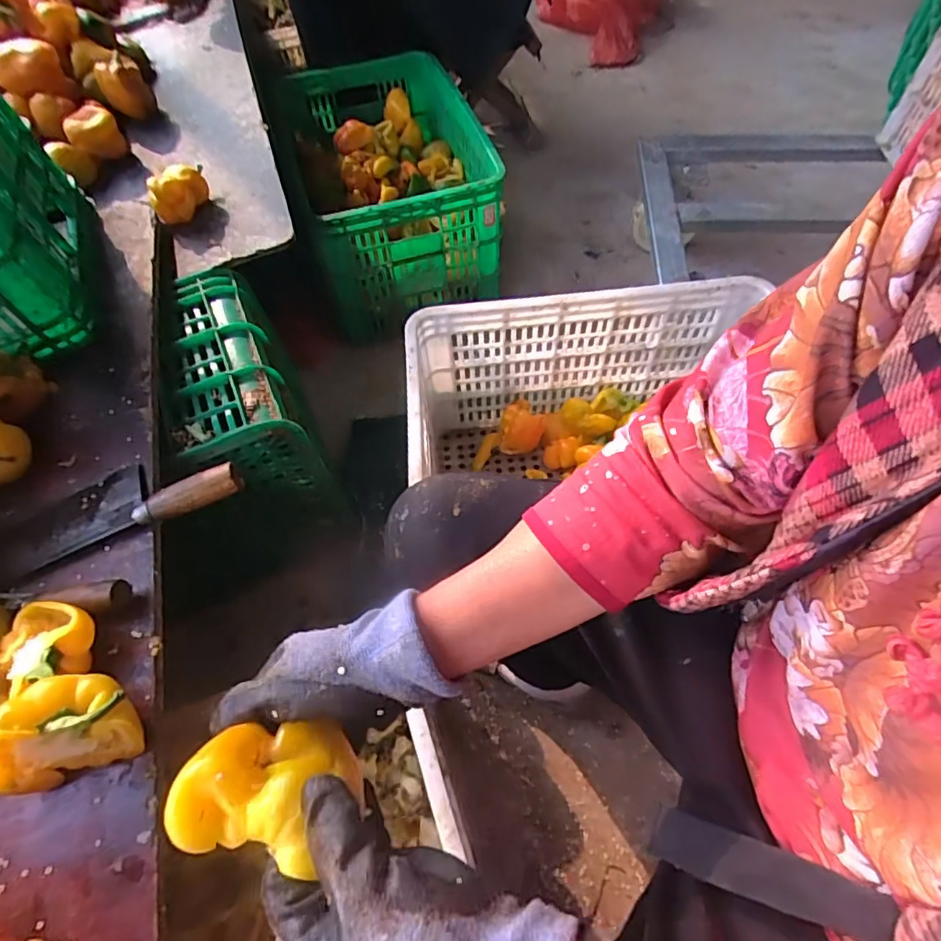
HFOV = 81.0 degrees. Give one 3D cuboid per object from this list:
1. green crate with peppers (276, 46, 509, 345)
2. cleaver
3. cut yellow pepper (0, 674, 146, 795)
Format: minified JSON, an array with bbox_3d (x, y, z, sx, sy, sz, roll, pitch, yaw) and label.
[{"bbox_3d":[-0.163,-0.607,1.180,0.354,0.281,0.560,-13,60,-5],"label":"green crate with peppers"},{"bbox_3d":[-0.337,0.025,0.533,0.221,0.033,0.080,-20,61,-9],"label":"cleaver"},{"bbox_3d":[-0.309,0.194,0.415,0.104,0.079,0.060,-18,60,-8],"label":"cut yellow pepper"}]

